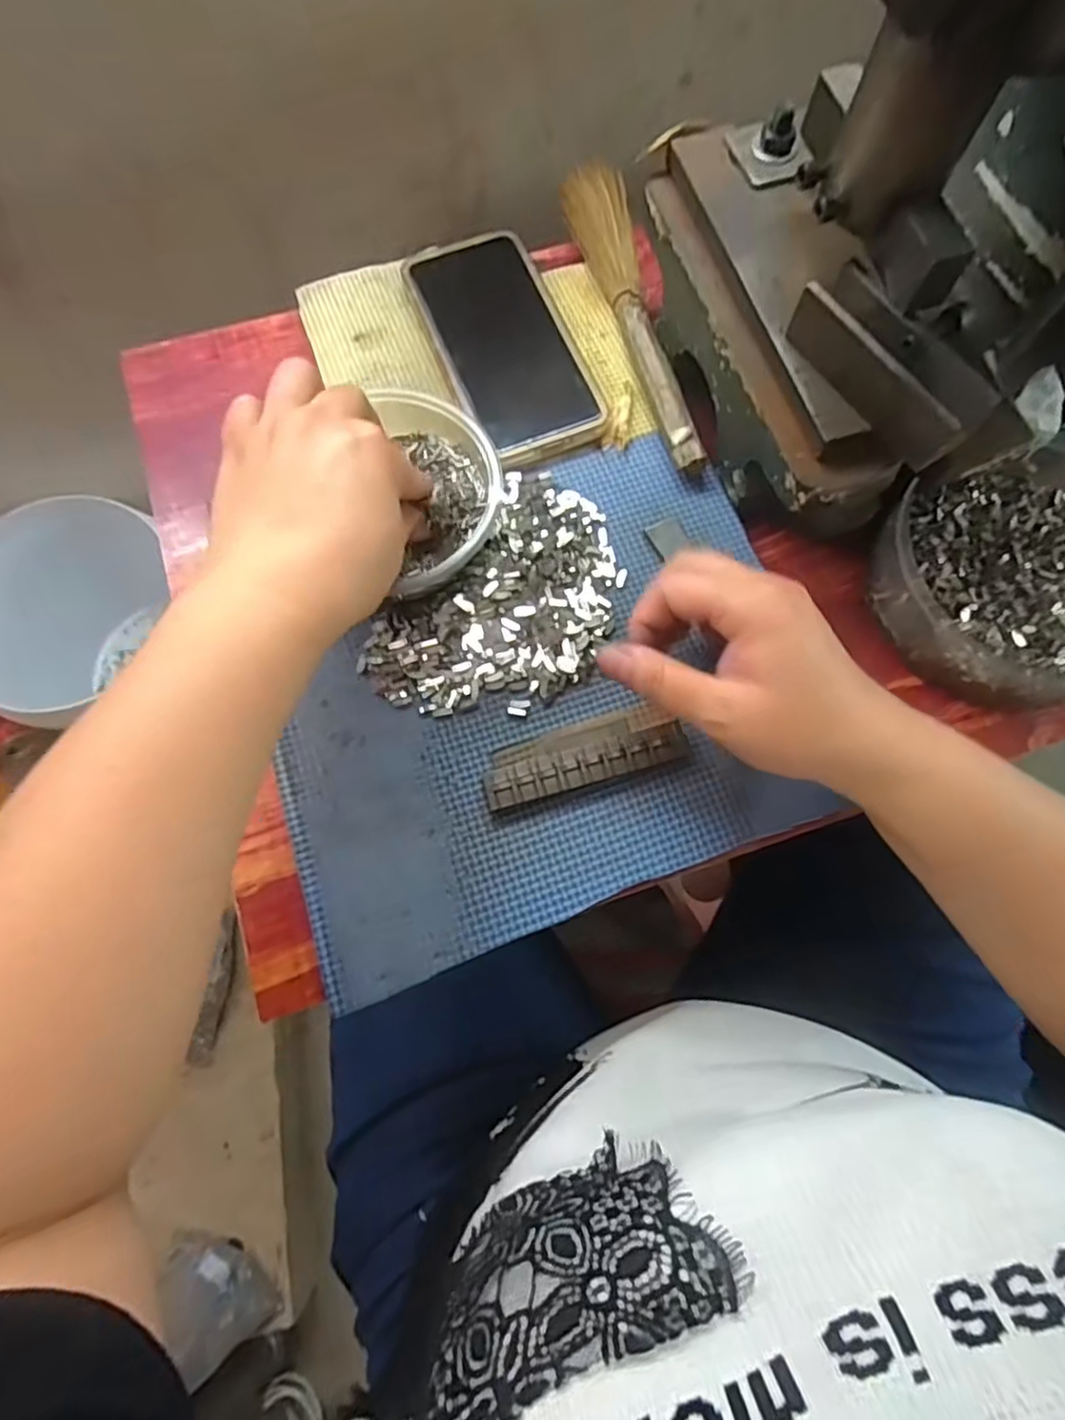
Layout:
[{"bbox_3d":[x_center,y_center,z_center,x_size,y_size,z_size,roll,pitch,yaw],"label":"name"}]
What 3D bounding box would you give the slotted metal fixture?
[{"bbox_3d":[0.025,0.021,0.339,0.099,0.011,0.032,-16,74,-6],"label":"slotted metal fixture"}]

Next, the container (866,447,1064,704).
[{"bbox_3d":[0.258,-0.071,0.357,0.152,0.035,0.128,-22,75,-8],"label":"container"}]

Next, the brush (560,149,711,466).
[{"bbox_3d":[0.063,-0.239,0.410,0.037,0.019,0.226,-14,74,-5],"label":"brush"}]

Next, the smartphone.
[{"bbox_3d":[-0.016,-0.214,0.403,0.074,0.008,0.154,-21,74,-7],"label":"smartphone"}]

